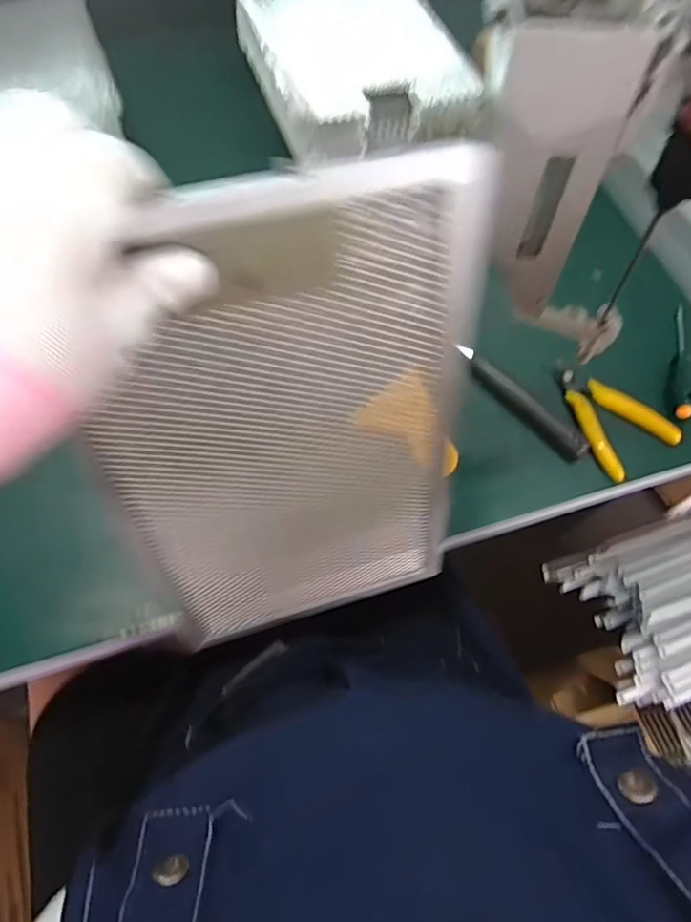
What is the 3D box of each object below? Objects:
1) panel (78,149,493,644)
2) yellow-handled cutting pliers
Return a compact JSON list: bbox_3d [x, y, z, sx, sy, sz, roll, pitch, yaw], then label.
[{"bbox_3d":[-0.030,0.003,0.349,0.204,0.339,0.037,-13,52,-8],"label":"panel"},{"bbox_3d":[0.233,-0.041,0.511,0.060,0.026,0.107,-30,69,-16],"label":"yellow-handled cutting pliers"}]

